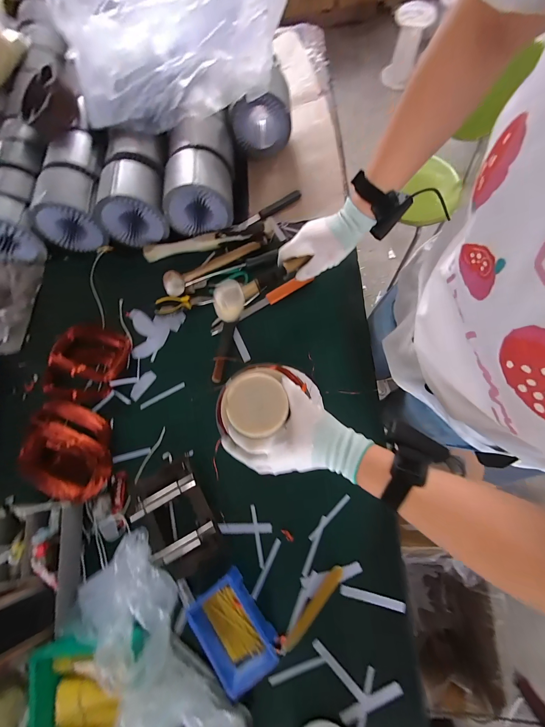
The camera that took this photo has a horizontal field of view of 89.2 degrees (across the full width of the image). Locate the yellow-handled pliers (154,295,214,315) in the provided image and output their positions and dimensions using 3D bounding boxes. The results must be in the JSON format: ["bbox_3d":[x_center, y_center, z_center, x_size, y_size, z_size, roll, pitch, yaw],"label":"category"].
[{"bbox_3d":[-0.211,-0.145,0.655,0.141,0.021,0.041,-7,76,2],"label":"yellow-handled pliers"}]

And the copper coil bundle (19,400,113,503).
[{"bbox_3d":[-0.418,0.174,0.563,0.167,0.053,0.186,4,76,5],"label":"copper coil bundle"}]

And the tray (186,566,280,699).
[{"bbox_3d":[-0.069,0.448,0.468,0.098,0.045,0.144,-37,77,-4],"label":"tray"}]

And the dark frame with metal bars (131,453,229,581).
[{"bbox_3d":[-0.184,0.295,0.526,0.138,0.042,0.199,-31,76,-4],"label":"dark frame with metal bars"}]

